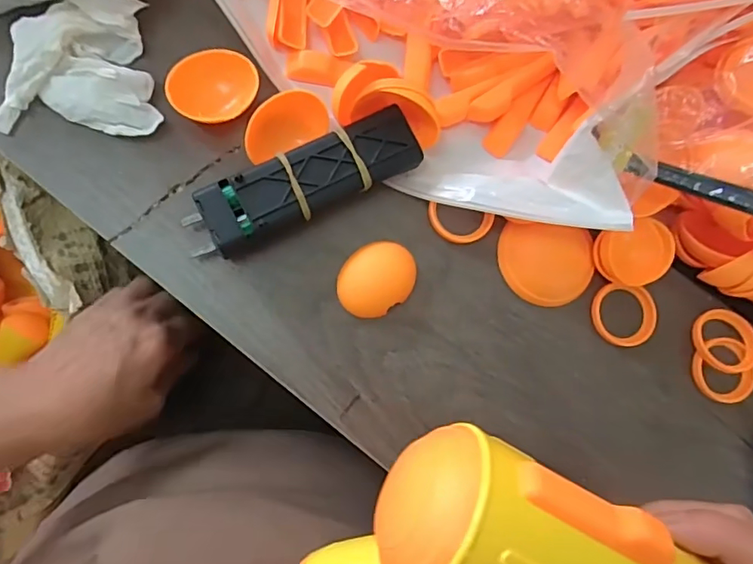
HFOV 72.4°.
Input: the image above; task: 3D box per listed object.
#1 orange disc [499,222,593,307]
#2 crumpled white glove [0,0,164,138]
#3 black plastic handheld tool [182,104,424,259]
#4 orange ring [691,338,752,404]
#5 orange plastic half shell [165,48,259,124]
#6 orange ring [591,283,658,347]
[{"bbox_3d":[0.090,-0.009,0.274,0.049,0.009,0.042,6,84,-8],"label":"orange disc"},{"bbox_3d":[-0.142,-0.104,0.244,0.068,0.021,0.064,2,85,-8],"label":"crumpled white glove"},{"bbox_3d":[-0.034,-0.048,0.253,0.115,0.023,0.031,-28,89,-10],"label":"black plastic handheld tool"},{"bbox_3d":[0.190,0.049,0.281,0.032,0.006,0.035,1,85,-8],"label":"orange ring"},{"bbox_3d":[-0.080,-0.096,0.255,0.041,0.015,0.033,-20,88,-9],"label":"orange plastic half shell"},{"bbox_3d":[0.134,0.018,0.278,0.035,0.007,0.032,1,85,-8],"label":"orange ring"}]

